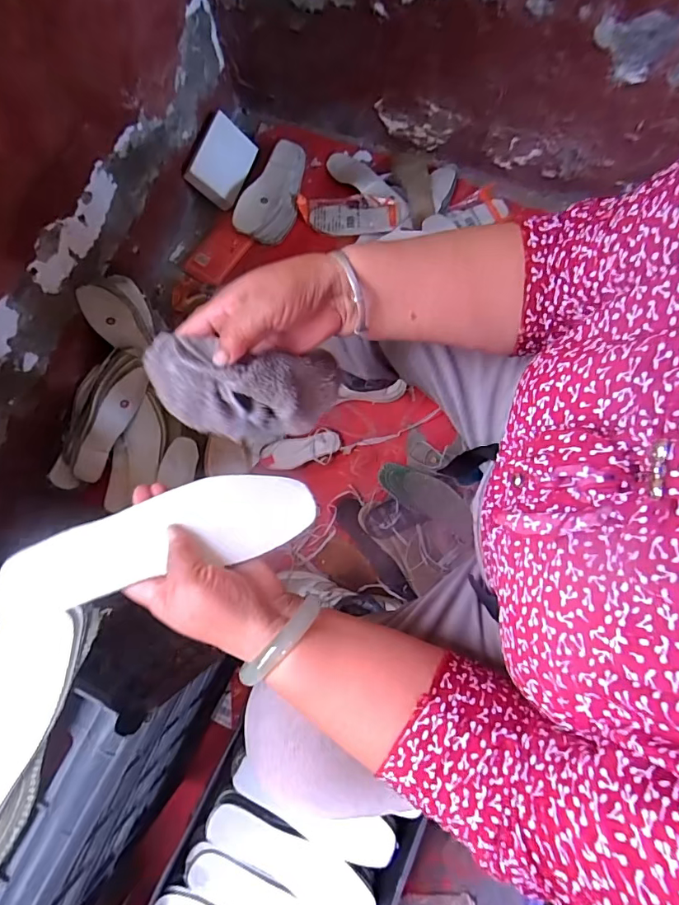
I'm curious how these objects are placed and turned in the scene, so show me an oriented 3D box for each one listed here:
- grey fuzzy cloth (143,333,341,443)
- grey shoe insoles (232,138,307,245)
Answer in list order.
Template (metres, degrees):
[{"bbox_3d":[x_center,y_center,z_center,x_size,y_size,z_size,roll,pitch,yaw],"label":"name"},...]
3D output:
[{"bbox_3d":[-0.072,-0.050,0.355,0.140,0.066,0.065,-4,79,0],"label":"grey fuzzy cloth"},{"bbox_3d":[-0.137,-0.550,0.966,0.111,0.023,0.227,21,80,-19],"label":"grey shoe insoles"}]

